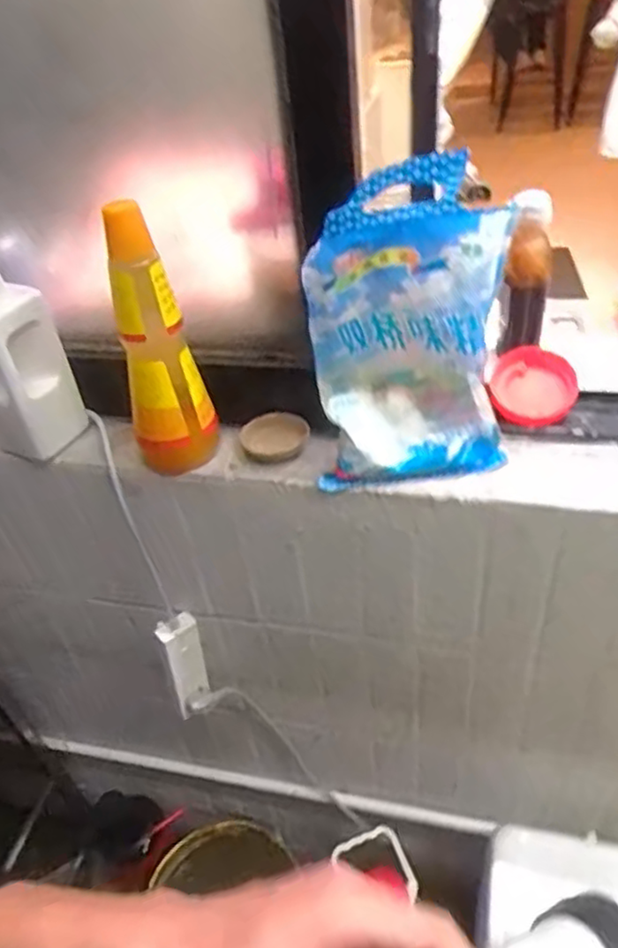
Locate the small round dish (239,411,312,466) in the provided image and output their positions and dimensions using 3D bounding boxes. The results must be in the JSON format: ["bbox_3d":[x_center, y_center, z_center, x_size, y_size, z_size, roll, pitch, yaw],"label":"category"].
[{"bbox_3d":[-0.037,-0.041,0.758,0.072,0.029,0.069,-4,41,4],"label":"small round dish"}]

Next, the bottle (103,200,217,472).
[{"bbox_3d":[-0.155,-0.125,0.685,0.080,0.280,0.070,-17,41,-11],"label":"bottle"}]

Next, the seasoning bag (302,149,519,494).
[{"bbox_3d":[0.091,-0.124,0.619,0.173,0.296,0.047,-6,40,2],"label":"seasoning bag"}]

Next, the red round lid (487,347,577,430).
[{"bbox_3d":[0.247,-0.097,0.764,0.095,0.015,0.096,-7,67,17],"label":"red round lid"}]

